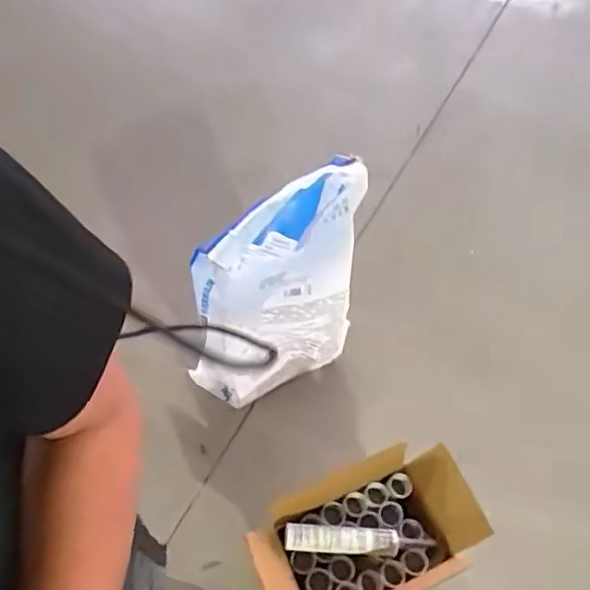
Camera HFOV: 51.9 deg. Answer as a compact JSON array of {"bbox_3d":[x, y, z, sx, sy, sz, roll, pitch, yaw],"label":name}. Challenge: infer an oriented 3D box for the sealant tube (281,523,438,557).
[{"bbox_3d":[0.128,0.484,1.193,0.300,0.046,0.055,3,59,1],"label":"sealant tube"}]

